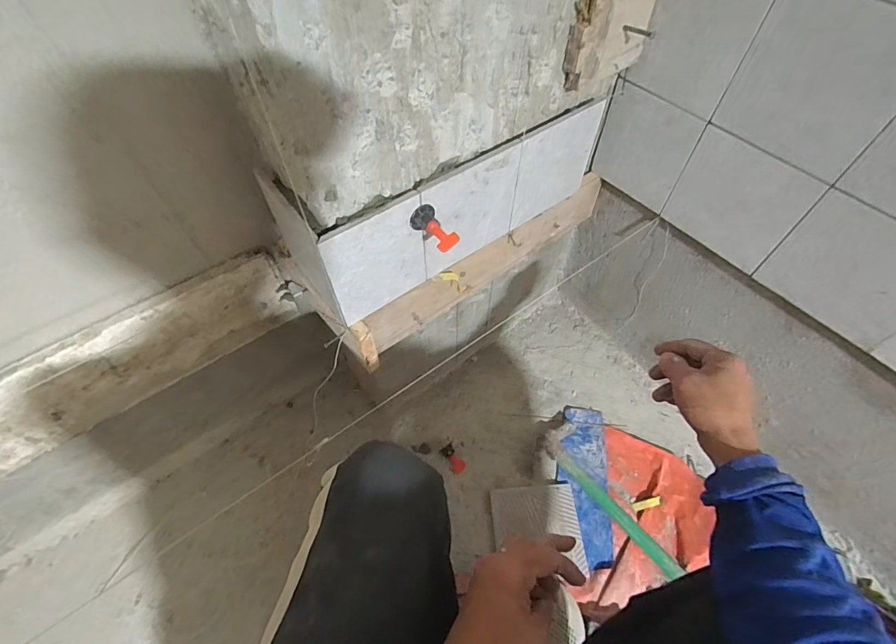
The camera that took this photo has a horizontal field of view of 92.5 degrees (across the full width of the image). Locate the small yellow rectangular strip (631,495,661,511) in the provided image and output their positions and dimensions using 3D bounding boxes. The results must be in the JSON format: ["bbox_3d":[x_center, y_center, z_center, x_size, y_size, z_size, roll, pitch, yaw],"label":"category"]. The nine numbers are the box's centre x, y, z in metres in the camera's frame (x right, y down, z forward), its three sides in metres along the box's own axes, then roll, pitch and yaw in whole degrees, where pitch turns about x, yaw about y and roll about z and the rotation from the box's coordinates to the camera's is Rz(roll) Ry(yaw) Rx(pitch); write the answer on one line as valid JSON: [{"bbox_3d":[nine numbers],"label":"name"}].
[{"bbox_3d":[0.359,0.328,0.774,0.049,0.007,0.014,-22,57,13],"label":"small yellow rectangular strip"}]

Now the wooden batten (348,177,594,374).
[{"bbox_3d":[0.069,-0.088,0.679,0.497,0.123,0.023,-36,64,-20],"label":"wooden batten"}]

